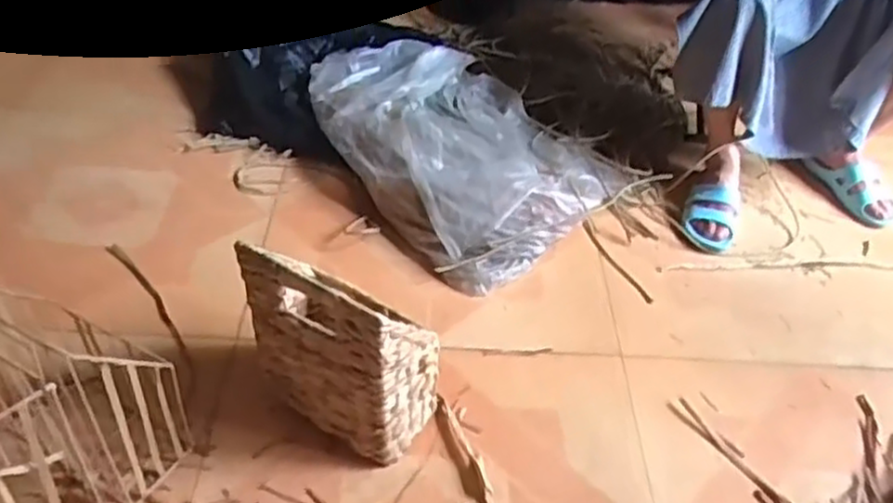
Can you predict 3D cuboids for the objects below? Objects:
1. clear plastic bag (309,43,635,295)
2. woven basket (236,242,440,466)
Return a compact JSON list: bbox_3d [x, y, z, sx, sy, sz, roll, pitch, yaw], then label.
[{"bbox_3d":[0.003,-0.231,1.450,0.445,0.109,0.648,-29,52,-32],"label":"clear plastic bag"},{"bbox_3d":[-0.129,0.114,0.943,0.224,0.292,0.115,27,46,21],"label":"woven basket"}]

